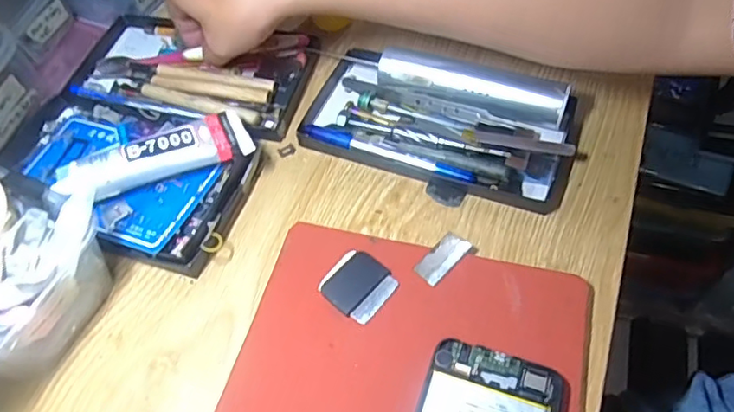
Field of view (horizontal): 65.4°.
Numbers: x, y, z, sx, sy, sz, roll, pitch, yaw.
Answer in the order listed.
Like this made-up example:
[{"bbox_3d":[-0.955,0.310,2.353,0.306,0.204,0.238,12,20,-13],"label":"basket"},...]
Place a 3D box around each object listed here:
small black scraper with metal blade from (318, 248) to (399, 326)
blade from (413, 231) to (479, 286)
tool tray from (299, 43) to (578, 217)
[{"bbox_3d":[-0.005,0.050,0.363,0.041,0.004,0.040,34,62,22],"label":"small black scraper with metal blade"},{"bbox_3d":[0.051,0.033,0.372,0.042,0.004,0.020,-40,63,-23],"label":"blade"},{"bbox_3d":[0.053,-0.068,0.434,0.203,0.033,0.108,17,57,13],"label":"tool tray"}]

